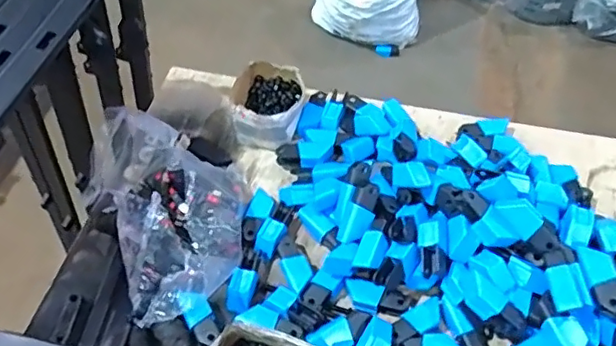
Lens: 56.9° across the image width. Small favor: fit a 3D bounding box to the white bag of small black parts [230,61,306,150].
[{"bbox_3d":[-0.060,-0.105,0.891,0.112,0.075,0.135,-5,52,-1],"label":"white bag of small black parts"}]

